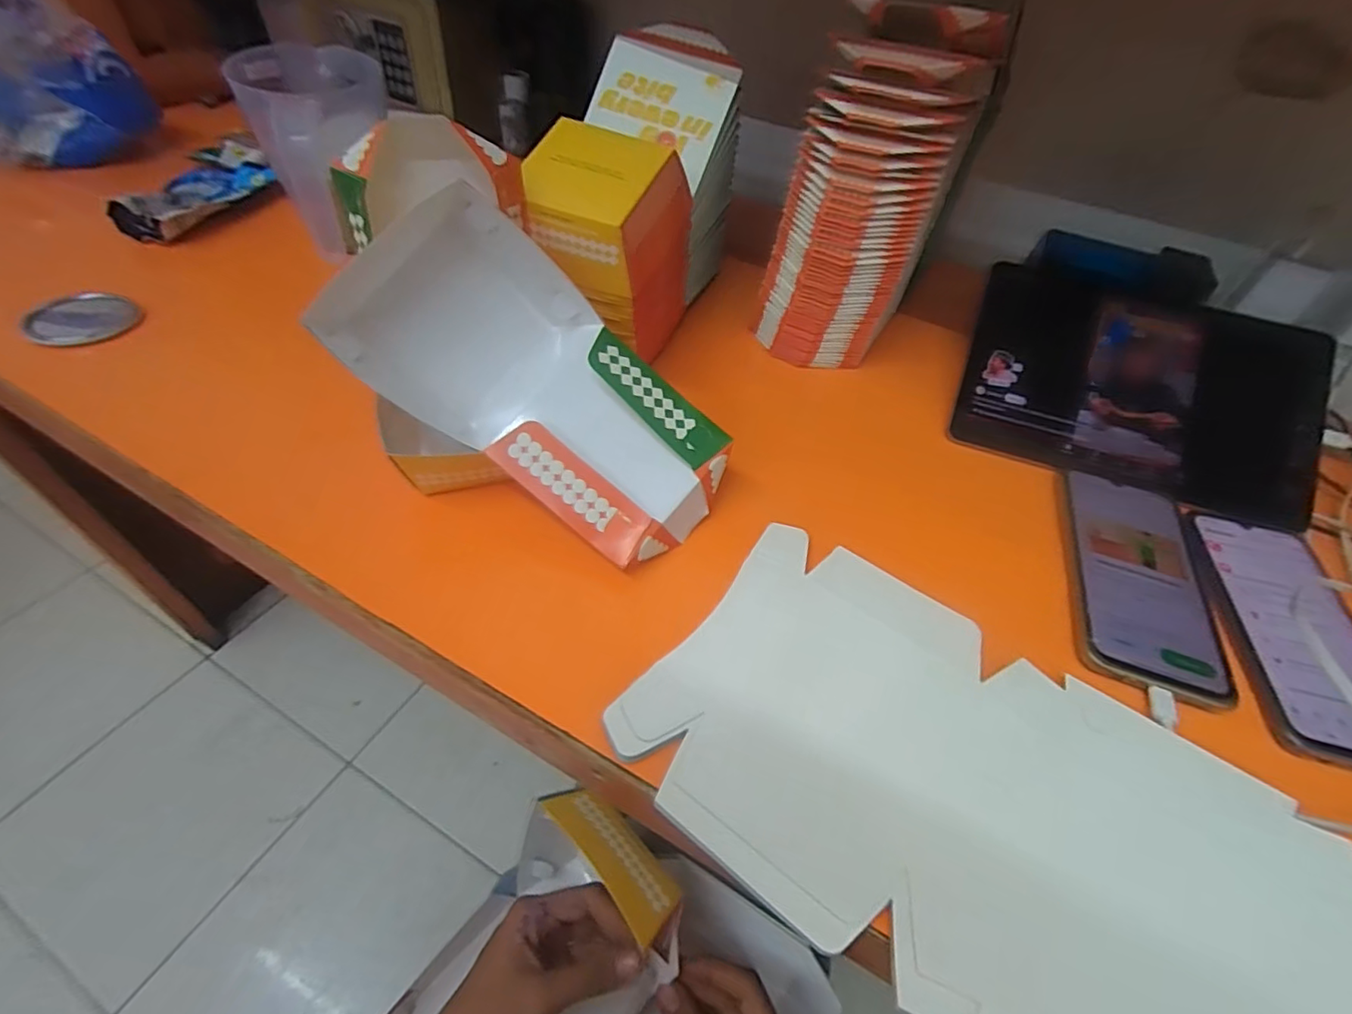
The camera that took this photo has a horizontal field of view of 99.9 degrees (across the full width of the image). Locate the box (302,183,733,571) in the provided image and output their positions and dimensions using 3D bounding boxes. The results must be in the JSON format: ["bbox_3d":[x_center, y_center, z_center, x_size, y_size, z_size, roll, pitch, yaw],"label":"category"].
[{"bbox_3d":[-0.077,-0.064,0.342,0.232,0.085,0.117,40,54,-7],"label":"box"}]

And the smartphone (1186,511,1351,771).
[{"bbox_3d":[0.382,0.071,0.346,0.086,0.008,0.168,12,51,6],"label":"smartphone"}]

